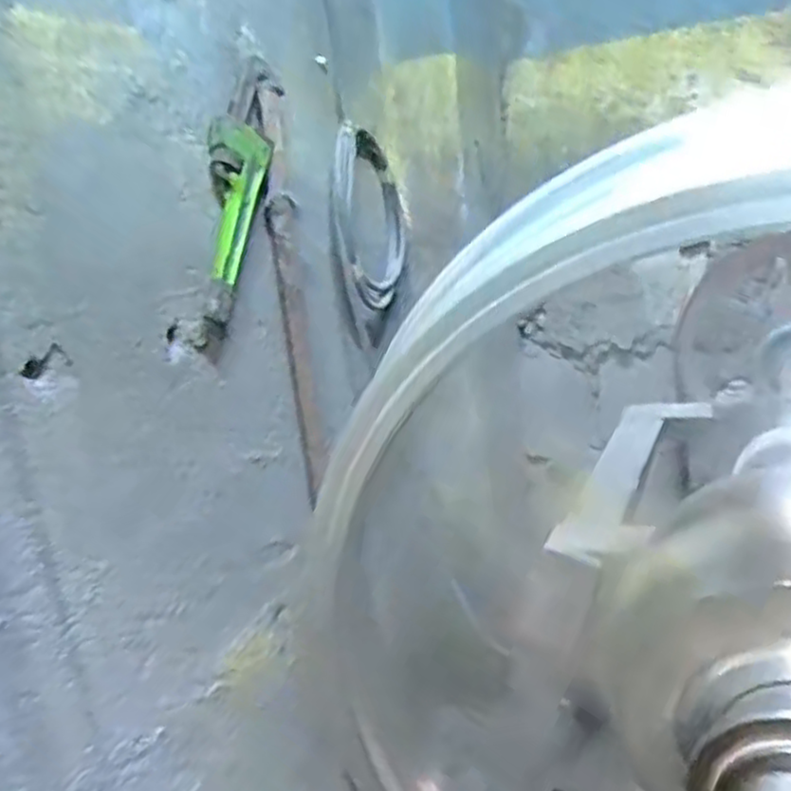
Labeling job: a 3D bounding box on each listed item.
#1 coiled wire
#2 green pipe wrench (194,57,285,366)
[{"bbox_3d":[-0.028,-0.222,0.947,0.013,0.218,0.181,-2,8,24],"label":"coiled wire"},{"bbox_3d":[-0.156,-0.187,0.739,0.027,0.298,0.067,5,-5,35],"label":"green pipe wrench"}]

